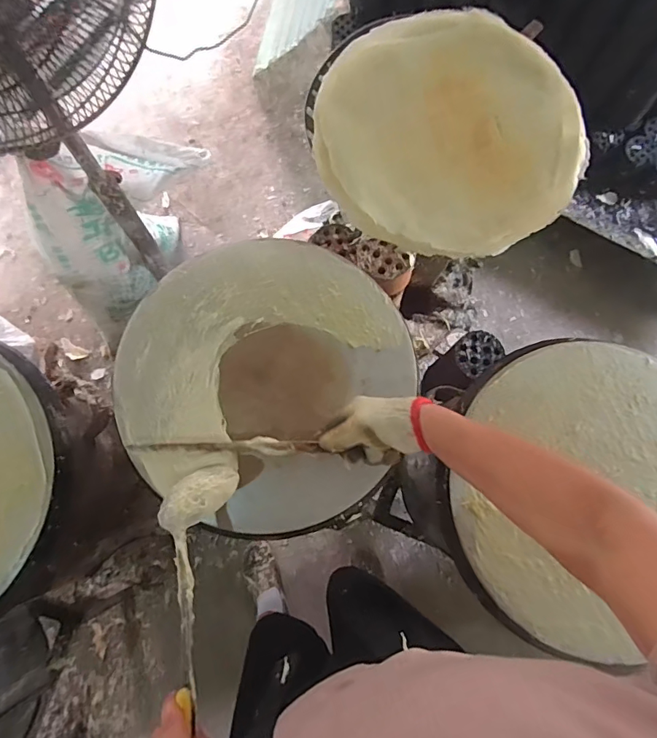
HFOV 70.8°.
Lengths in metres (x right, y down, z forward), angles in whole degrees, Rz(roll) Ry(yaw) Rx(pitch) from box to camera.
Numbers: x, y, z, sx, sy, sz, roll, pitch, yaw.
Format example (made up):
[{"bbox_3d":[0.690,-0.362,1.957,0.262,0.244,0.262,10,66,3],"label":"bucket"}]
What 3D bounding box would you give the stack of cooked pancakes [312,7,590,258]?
[{"bbox_3d":[0.176,-0.352,0.670,0.374,0.033,0.380,6,77,0],"label":"stack of cooked pancakes"}]

